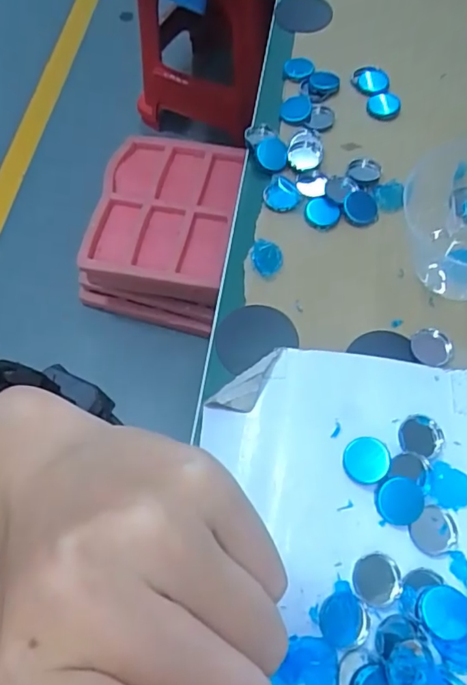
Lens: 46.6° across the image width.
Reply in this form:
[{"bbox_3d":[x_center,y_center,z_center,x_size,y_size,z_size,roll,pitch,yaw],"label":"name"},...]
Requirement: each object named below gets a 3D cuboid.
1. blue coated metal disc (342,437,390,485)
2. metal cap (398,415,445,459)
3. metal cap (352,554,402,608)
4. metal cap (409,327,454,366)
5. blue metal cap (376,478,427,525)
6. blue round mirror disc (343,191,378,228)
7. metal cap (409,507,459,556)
[{"bbox_3d":[0.054,0.048,0.219,0.018,0.005,0.018,0,64,-1],"label":"blue coated metal disc"},{"bbox_3d":[0.080,0.039,0.230,0.019,0.004,0.017,17,65,7],"label":"metal cap"},{"bbox_3d":[0.055,0.089,0.204,0.018,0.004,0.017,0,64,-1],"label":"metal cap"},{"bbox_3d":[0.091,0.002,0.249,0.019,0.004,0.018,0,64,-1],"label":"metal cap"},{"bbox_3d":[0.067,0.063,0.215,0.019,0.005,0.017,8,64,3],"label":"blue metal cap"},{"bbox_3d":[0.066,-0.070,0.280,0.018,0.004,0.020,2,64,0],"label":"blue round mirror disc"},{"bbox_3d":[0.080,0.075,0.215,0.017,0.004,0.018,0,64,-1],"label":"metal cap"}]

